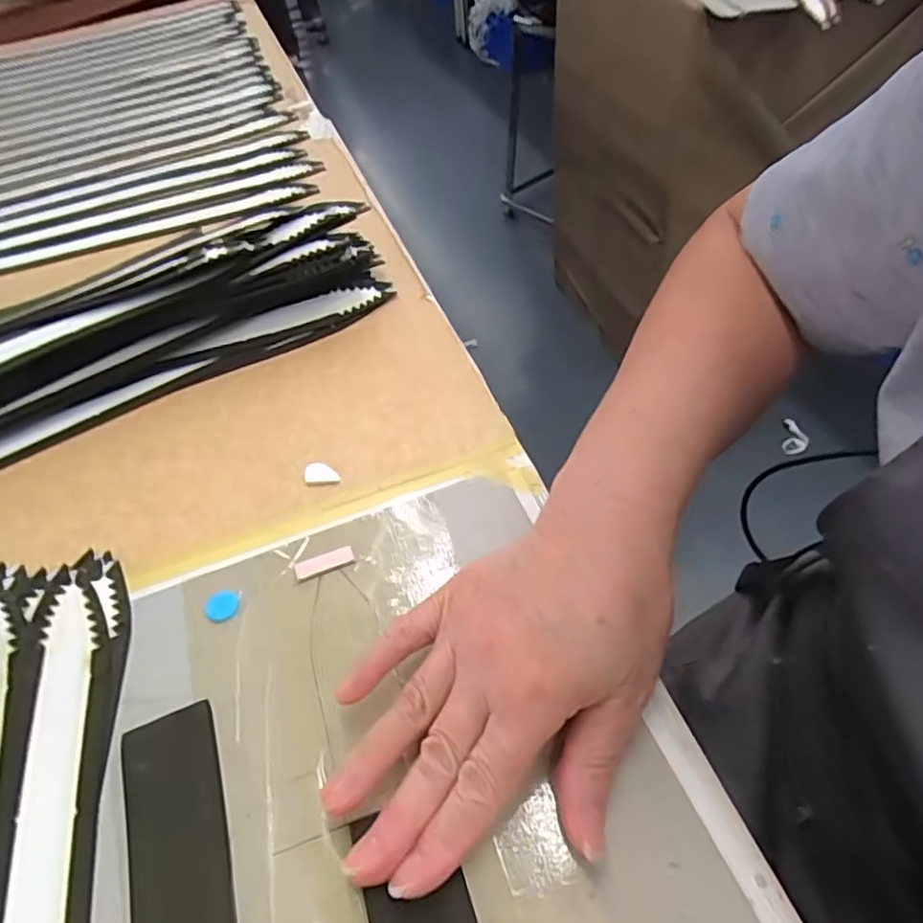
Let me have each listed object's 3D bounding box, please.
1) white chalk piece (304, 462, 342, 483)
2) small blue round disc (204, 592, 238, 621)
[{"bbox_3d":[-0.080,0.006,0.362,0.021,0.004,0.014,-5,49,3],"label":"white chalk piece"},{"bbox_3d":[-0.119,0.071,0.312,0.016,0.004,0.016,-27,52,-16],"label":"small blue round disc"}]

